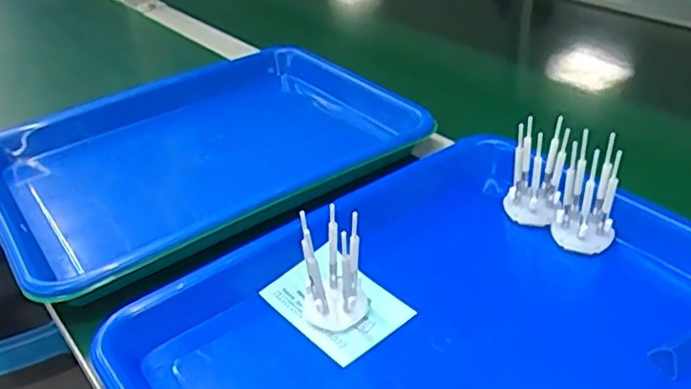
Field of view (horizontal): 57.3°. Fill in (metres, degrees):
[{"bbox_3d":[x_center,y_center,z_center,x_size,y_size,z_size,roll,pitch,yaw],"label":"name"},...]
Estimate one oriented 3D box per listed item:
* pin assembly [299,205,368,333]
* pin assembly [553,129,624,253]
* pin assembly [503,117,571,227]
[{"bbox_3d":[-0.008,0.039,0.367,0.035,0.070,0.031,2,35,10],"label":"pin assembly"},{"bbox_3d":[0.156,-0.001,0.406,0.035,0.070,0.032,8,36,19],"label":"pin assembly"},{"bbox_3d":[0.132,-0.015,0.436,0.035,0.071,0.019,4,4,-7],"label":"pin assembly"}]

